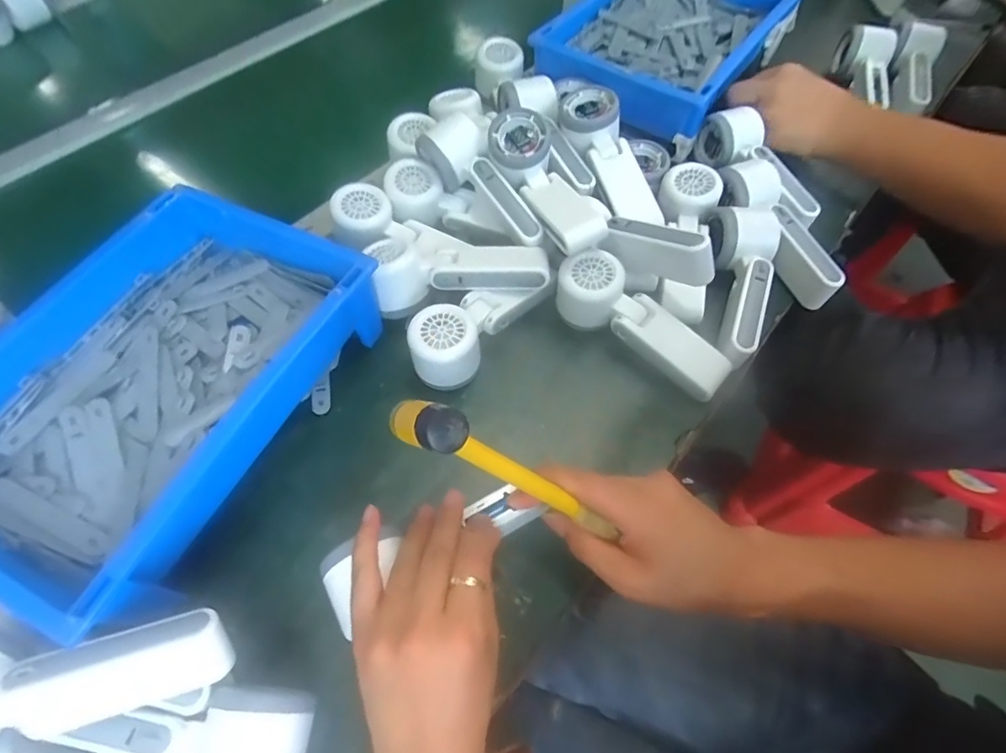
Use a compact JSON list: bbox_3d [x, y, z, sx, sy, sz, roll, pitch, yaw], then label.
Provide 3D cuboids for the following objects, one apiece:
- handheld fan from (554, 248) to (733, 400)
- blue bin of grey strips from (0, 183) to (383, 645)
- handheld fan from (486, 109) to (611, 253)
[{"bbox_3d":[0.120,-0.042,0.448,0.155,0.045,0.056,38,66,20],"label":"handheld fan"},{"bbox_3d":[-0.267,0.005,0.409,0.226,0.088,0.303,22,61,13],"label":"blue bin of grey strips"},{"bbox_3d":[0.037,-0.175,0.469,0.055,0.049,0.162,-27,63,-15],"label":"handheld fan"}]

